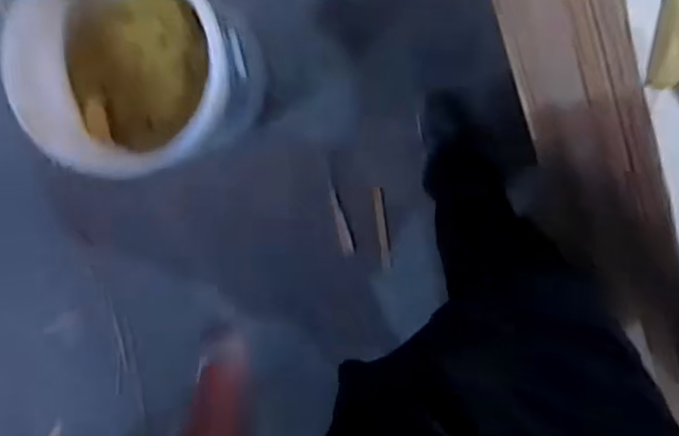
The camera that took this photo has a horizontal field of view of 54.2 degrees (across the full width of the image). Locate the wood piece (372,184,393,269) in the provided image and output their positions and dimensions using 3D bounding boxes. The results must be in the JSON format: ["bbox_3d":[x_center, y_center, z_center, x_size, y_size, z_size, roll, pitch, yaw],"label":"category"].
[{"bbox_3d":[0.109,0.023,1.672,0.025,0.015,0.204,-8,97,5],"label":"wood piece"}]

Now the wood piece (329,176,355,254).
[{"bbox_3d":[0.001,-0.001,1.702,0.031,0.008,0.195,-15,96,6],"label":"wood piece"}]

